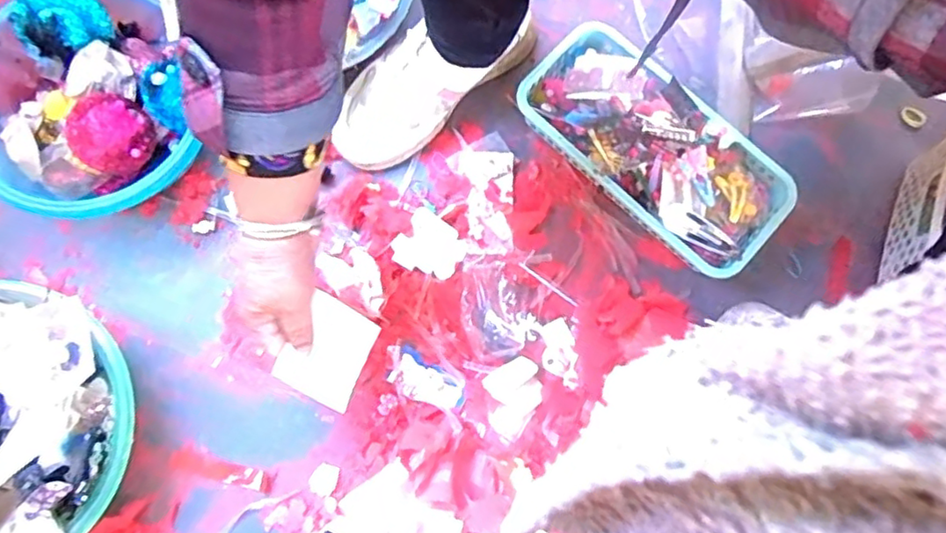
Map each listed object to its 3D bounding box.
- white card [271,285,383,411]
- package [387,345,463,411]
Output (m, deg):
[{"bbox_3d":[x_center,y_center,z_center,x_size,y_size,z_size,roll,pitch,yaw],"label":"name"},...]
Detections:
[{"bbox_3d":[-0.115,0.067,0.503,0.067,0.004,0.077,36,64,-27],"label":"white card"},{"bbox_3d":[-0.043,0.107,0.577,0.073,0.013,0.037,29,78,20],"label":"package"}]

